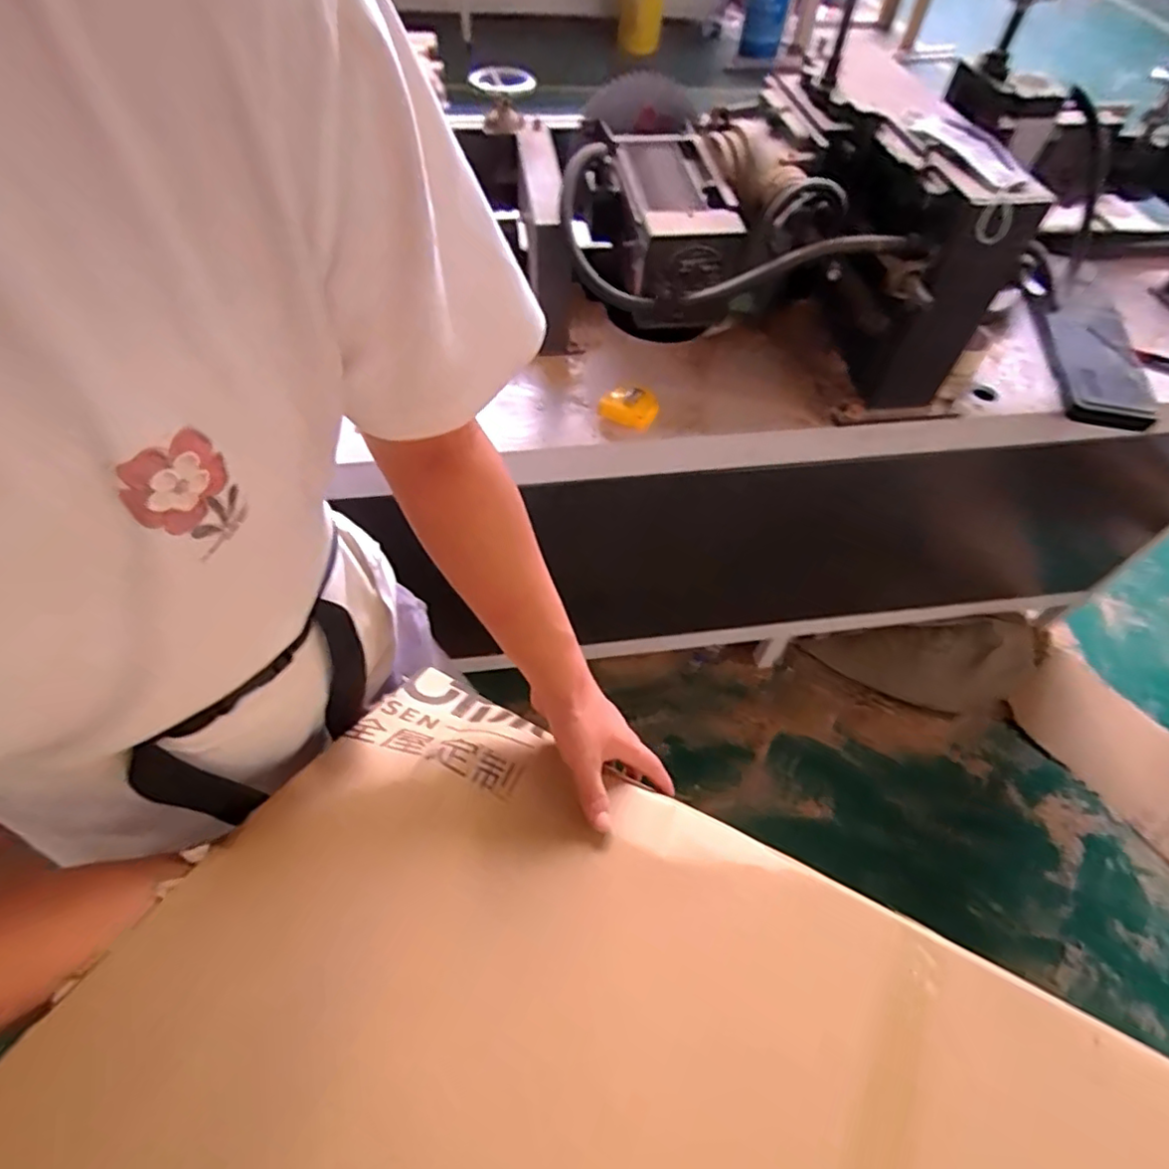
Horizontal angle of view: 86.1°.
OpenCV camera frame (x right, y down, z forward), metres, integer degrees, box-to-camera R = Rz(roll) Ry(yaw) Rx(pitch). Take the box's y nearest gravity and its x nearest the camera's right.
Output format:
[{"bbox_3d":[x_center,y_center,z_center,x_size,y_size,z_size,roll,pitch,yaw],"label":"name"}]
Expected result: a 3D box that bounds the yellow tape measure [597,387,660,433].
[{"bbox_3d":[0.064,-0.259,0.906,0.085,0.033,0.059,25,58,14],"label":"yellow tape measure"}]

